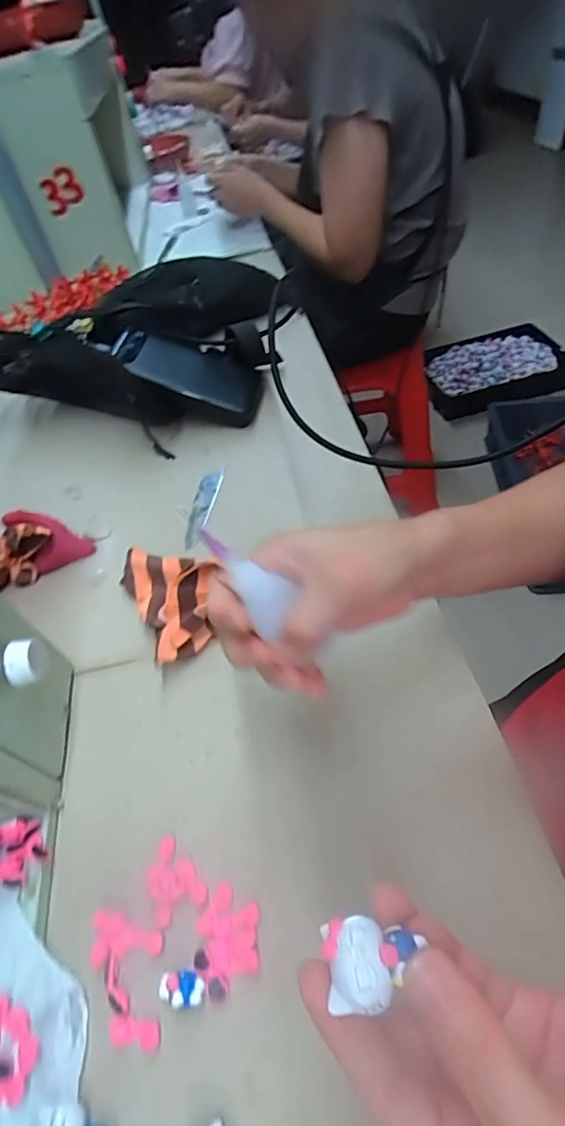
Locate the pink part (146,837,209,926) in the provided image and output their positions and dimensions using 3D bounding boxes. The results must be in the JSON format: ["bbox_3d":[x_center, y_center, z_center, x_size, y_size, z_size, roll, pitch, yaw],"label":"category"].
[{"bbox_3d":[-0.060,0.171,0.273,0.029,0.004,0.038,-22,50,-16],"label":"pink part"}]

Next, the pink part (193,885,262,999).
[{"bbox_3d":[-0.028,0.189,0.253,0.031,0.004,0.045,-5,47,-1],"label":"pink part"}]

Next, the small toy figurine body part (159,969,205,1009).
[{"bbox_3d":[-0.049,0.205,0.241,0.022,0.009,0.014,-7,47,-2],"label":"small toy figurine body part"}]

